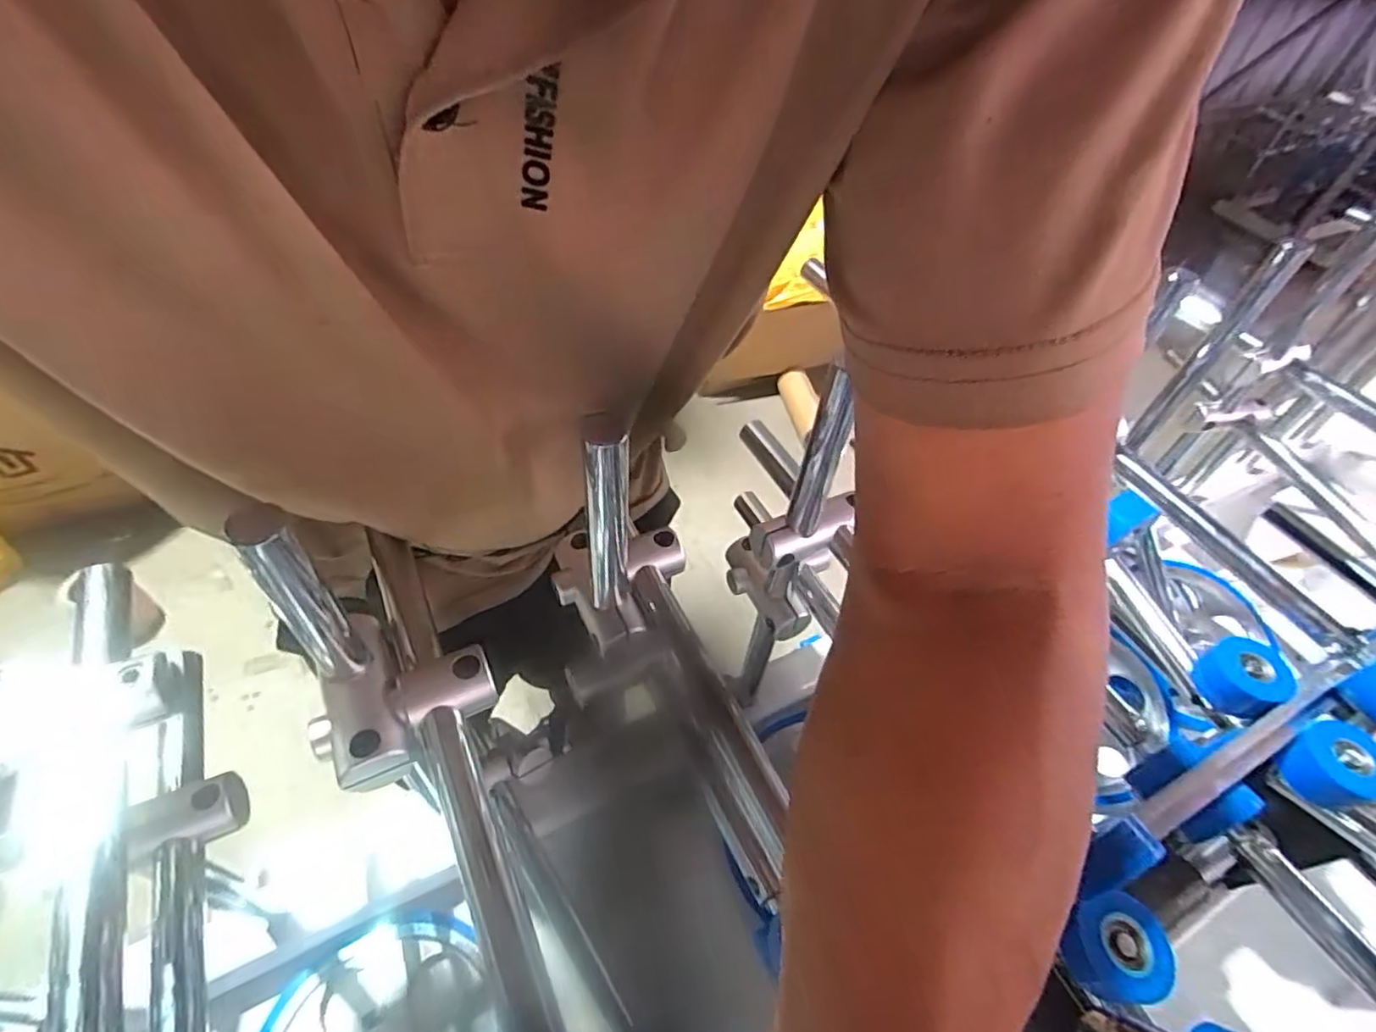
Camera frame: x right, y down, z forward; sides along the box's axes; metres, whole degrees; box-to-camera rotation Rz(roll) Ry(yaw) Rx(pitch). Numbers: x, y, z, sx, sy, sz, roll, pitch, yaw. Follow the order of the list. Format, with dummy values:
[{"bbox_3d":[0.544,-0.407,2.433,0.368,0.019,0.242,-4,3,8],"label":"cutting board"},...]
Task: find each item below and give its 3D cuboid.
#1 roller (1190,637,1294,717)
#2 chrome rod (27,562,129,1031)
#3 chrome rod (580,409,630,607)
[{"bbox_3d":[0.386,0.113,0.449,0.048,0.034,0.045,3,50,-4],"label":"roller"},{"bbox_3d":[-0.239,0.150,0.252,0.022,0.017,0.322,-18,54,-20],"label":"chrome rod"},{"bbox_3d":[-0.043,0.008,0.343,0.020,0.157,0.020,-2,50,-8],"label":"chrome rod"}]

